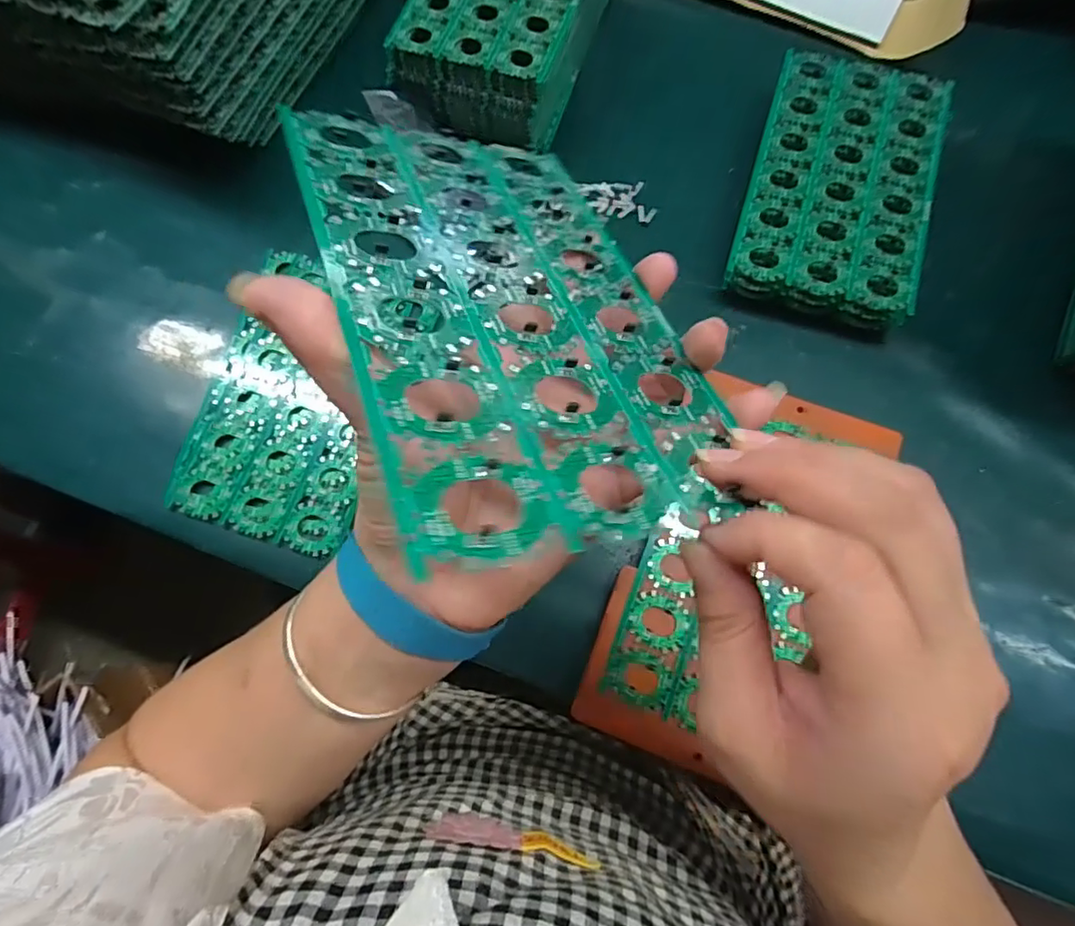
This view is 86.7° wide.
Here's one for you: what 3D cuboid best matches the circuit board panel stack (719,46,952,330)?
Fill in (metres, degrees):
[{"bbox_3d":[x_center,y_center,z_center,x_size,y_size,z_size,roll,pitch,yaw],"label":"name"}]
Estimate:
[{"bbox_3d":[0.217,-0.201,0.418,0.119,0.043,0.201,17,75,6],"label":"circuit board panel stack"}]

